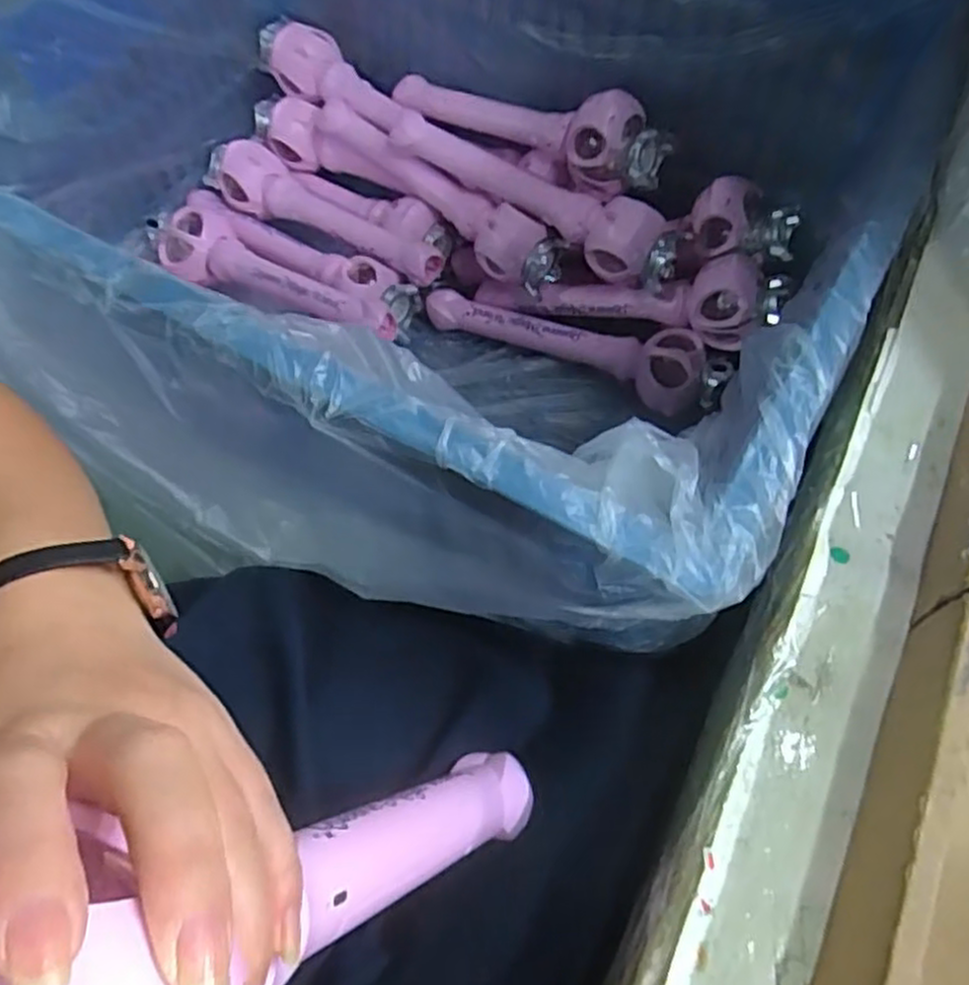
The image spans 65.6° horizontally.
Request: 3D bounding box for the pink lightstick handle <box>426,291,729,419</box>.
[{"bbox_3d":[0.100,-0.173,0.866,0.354,0.053,0.068,20,63,9],"label":"pink lightstick handle"}]

